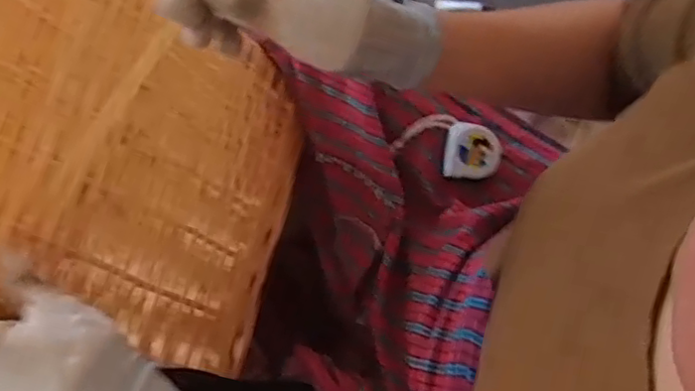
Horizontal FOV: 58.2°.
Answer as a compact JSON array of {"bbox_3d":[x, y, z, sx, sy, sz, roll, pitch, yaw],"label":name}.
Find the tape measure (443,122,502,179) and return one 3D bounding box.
[{"bbox_3d":[0.121,-0.042,0.607,0.053,0.015,0.053,0,79,1],"label":"tape measure"}]

